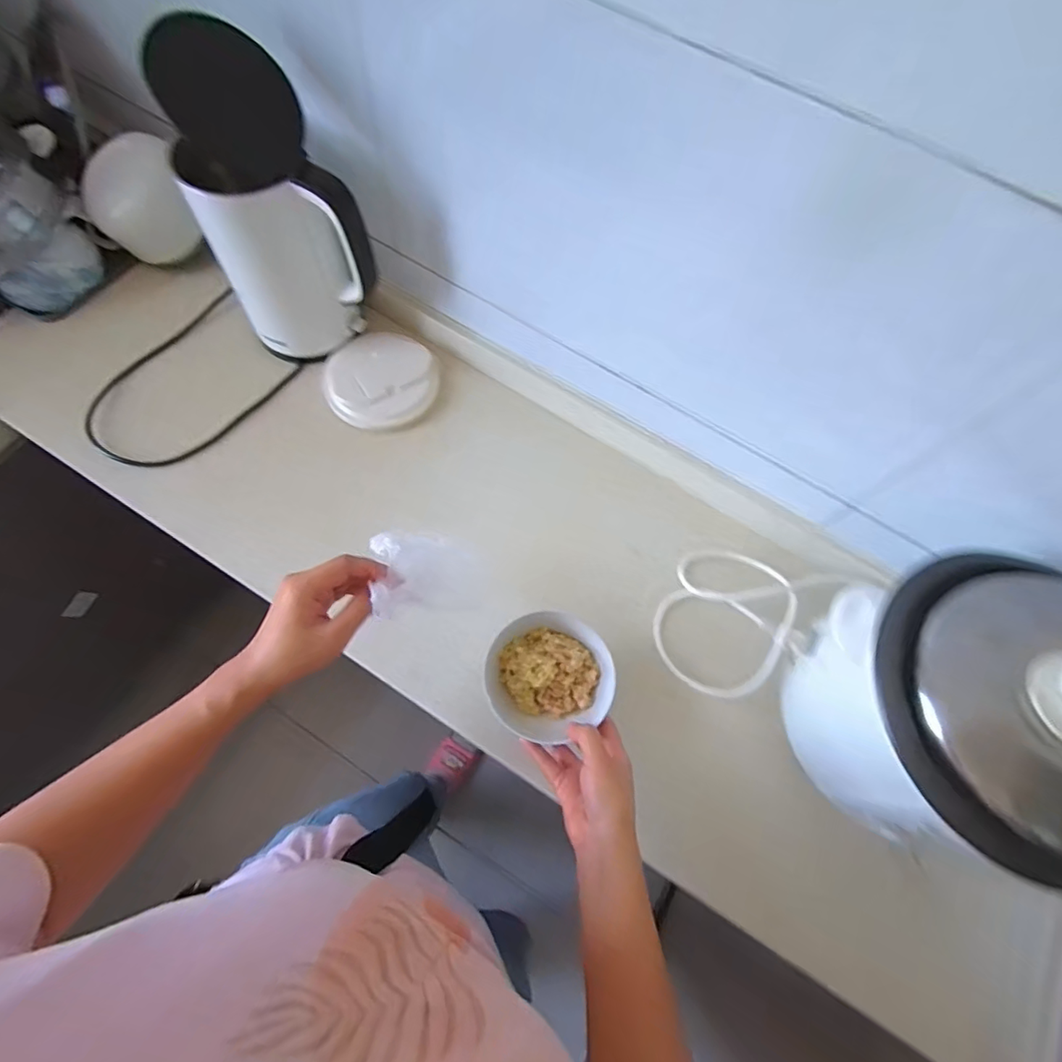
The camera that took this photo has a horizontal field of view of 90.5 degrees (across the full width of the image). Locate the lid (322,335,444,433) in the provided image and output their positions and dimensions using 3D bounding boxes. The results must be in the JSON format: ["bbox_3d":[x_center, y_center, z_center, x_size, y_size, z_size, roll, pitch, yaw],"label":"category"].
[{"bbox_3d":[-0.202,-0.200,0.697,0.137,0.028,0.140,0,66,0],"label":"lid"}]

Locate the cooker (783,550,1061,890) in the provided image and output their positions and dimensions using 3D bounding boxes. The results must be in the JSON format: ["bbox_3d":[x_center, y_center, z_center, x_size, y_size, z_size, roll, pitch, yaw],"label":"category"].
[{"bbox_3d":[0.372,0.153,0.441,0.233,0.199,0.219,0,66,0],"label":"cooker"}]

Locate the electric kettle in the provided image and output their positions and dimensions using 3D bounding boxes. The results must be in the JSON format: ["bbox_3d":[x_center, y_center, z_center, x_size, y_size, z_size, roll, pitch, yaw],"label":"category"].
[{"bbox_3d":[-0.277,-0.330,0.576,0.146,0.310,0.142,-30,70,-12],"label":"electric kettle"}]

